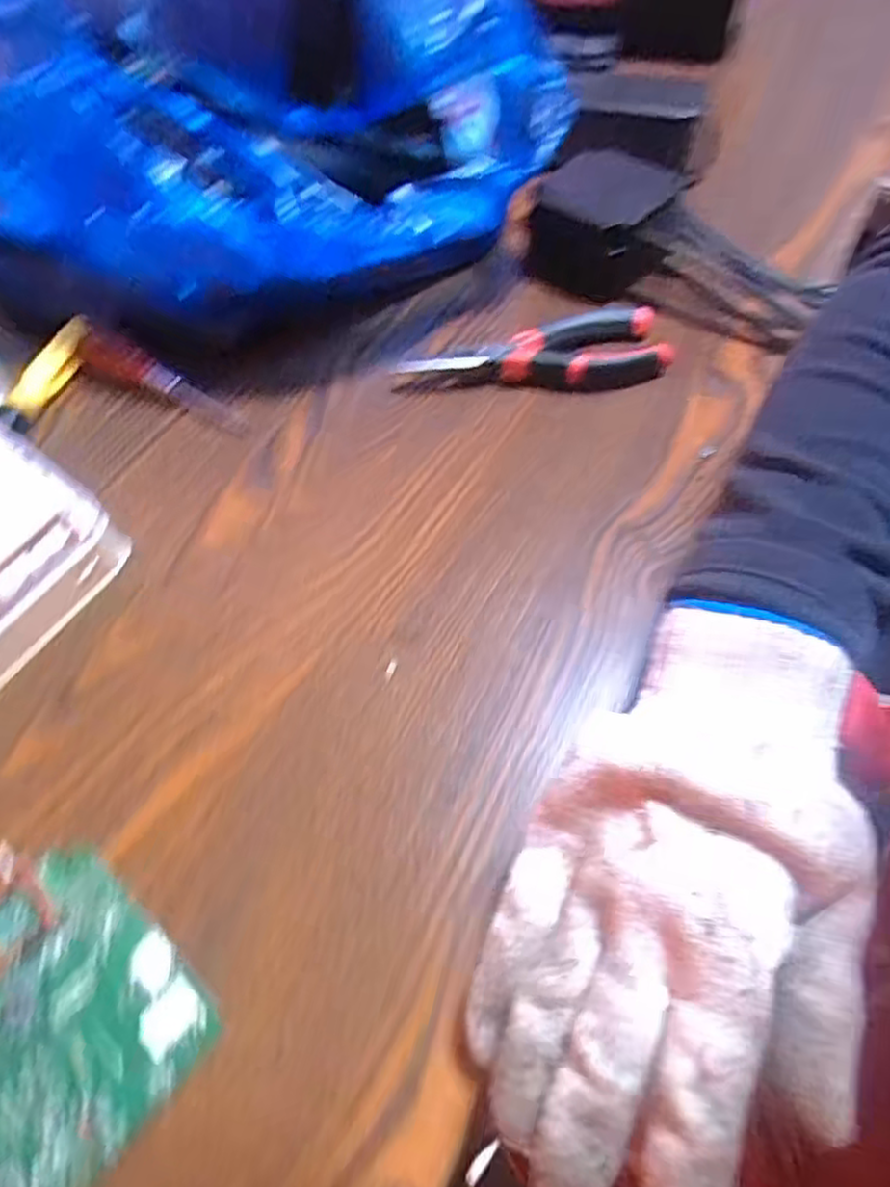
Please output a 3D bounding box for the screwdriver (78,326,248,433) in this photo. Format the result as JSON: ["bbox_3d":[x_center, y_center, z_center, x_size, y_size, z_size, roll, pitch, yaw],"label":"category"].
[{"bbox_3d":[-0.178,-0.134,0.448,0.133,0.020,0.025,25,63,20],"label":"screwdriver"}]

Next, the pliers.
[{"bbox_3d":[0.053,-0.148,0.435,0.158,0.019,0.053,-2,57,4],"label":"pliers"}]

